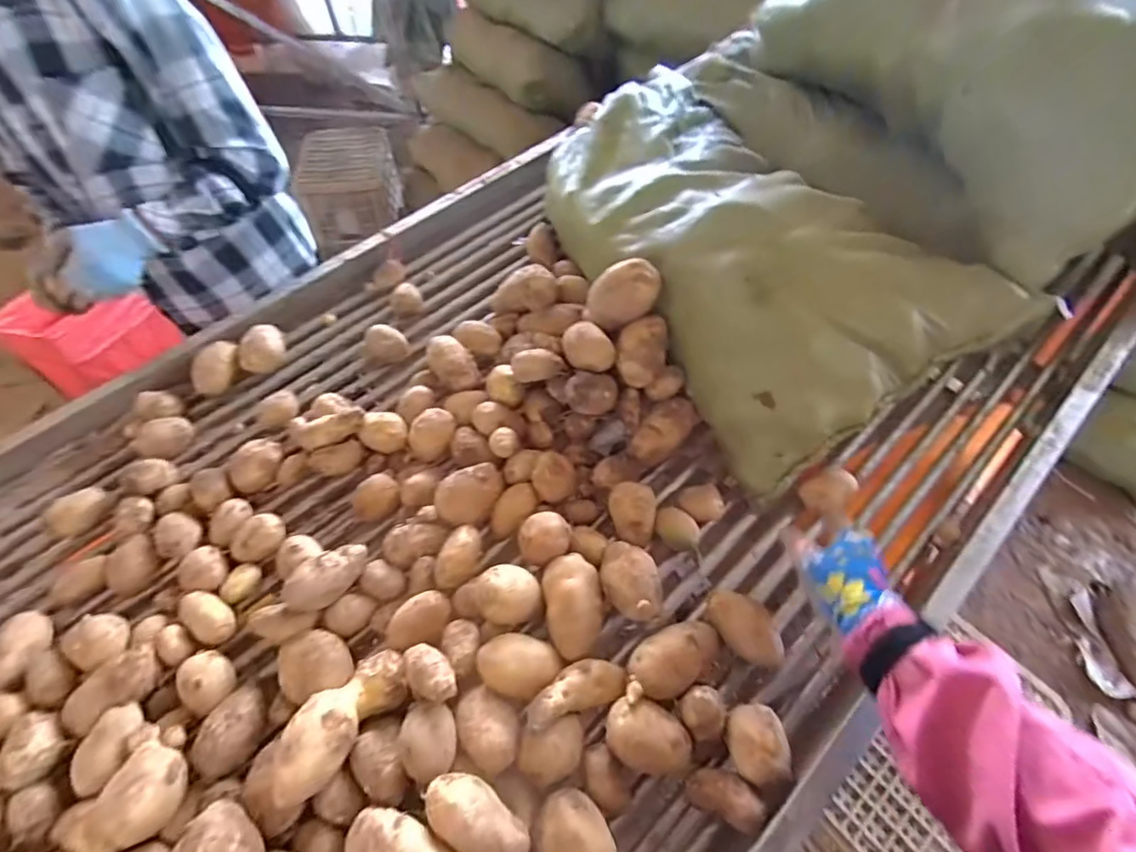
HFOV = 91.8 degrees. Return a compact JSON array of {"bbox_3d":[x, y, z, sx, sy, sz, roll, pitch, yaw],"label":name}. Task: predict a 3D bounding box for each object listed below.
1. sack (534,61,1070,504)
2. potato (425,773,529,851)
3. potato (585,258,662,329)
[{"bbox_3d":[0.258,-0.287,0.837,0.385,0.211,0.662,-23,56,-16],"label":"sack"},{"bbox_3d":[-0.079,0.342,0.478,0.093,0.046,0.048,25,57,18],"label":"potato"},{"bbox_3d":[0.074,-0.180,0.747,0.105,0.074,0.052,-27,13,18],"label":"potato"}]

